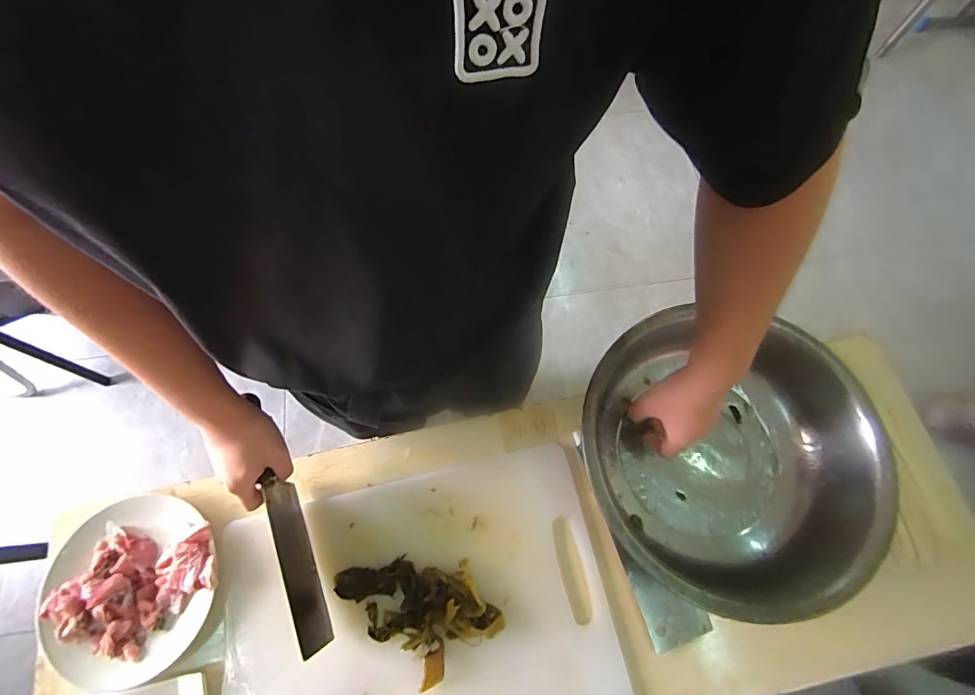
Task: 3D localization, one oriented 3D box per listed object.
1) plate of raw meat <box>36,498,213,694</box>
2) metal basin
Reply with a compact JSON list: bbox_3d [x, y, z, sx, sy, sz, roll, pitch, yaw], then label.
[{"bbox_3d":[-0.440,0.293,0.525,0.207,0.029,0.202,0,71,1],"label":"plate of raw meat"},{"bbox_3d":[0.282,0.135,0.538,0.334,0.111,0.327,0,71,1],"label":"metal basin"}]

